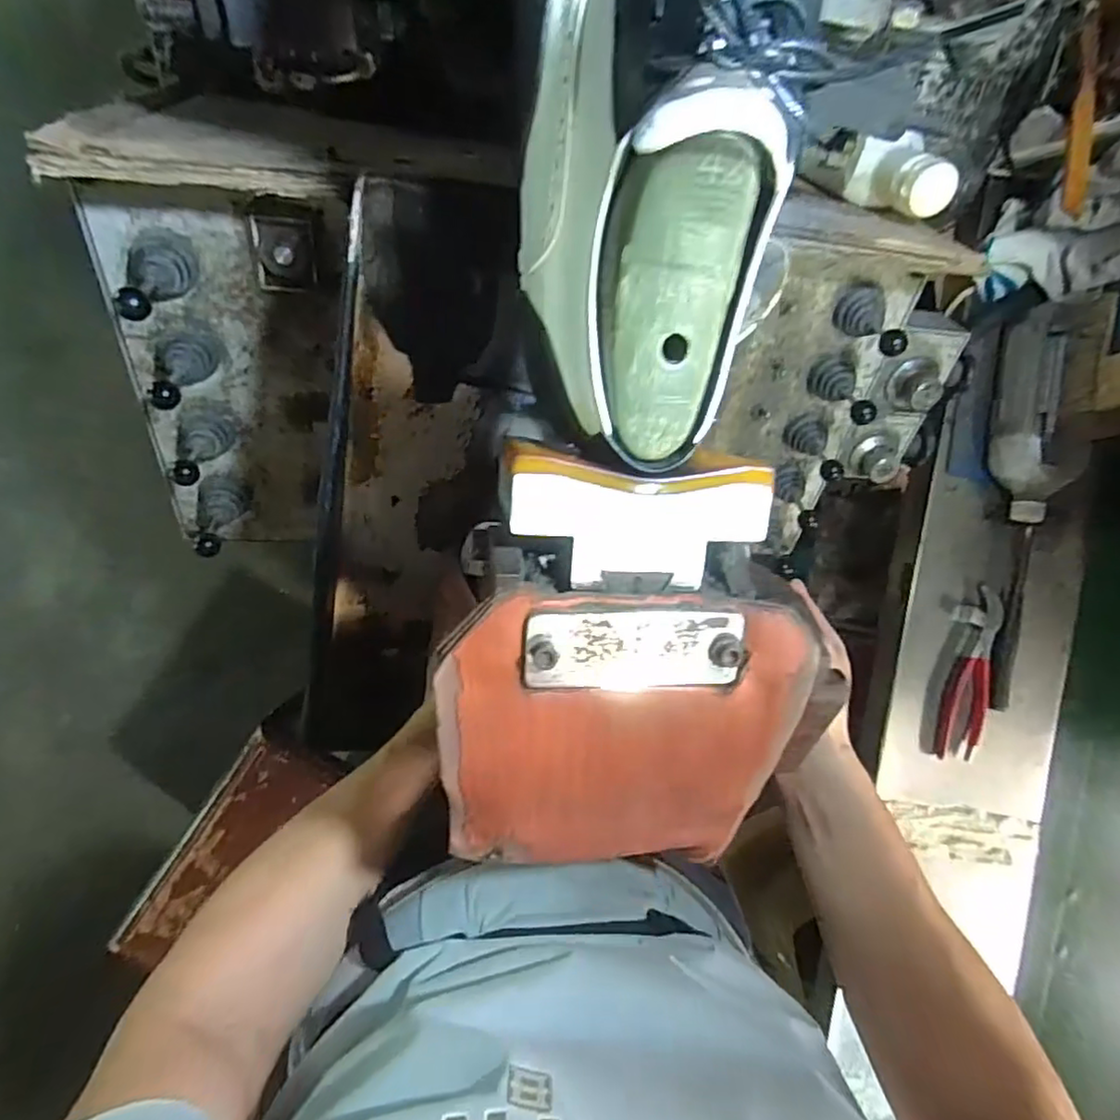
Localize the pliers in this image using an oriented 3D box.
[{"bbox_3d":[0.459,0.127,0.709,0.054,0.008,0.190,9,88,-9],"label":"pliers"}]

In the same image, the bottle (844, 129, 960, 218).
[{"bbox_3d":[0.287,-0.317,0.522,0.048,0.098,0.055,-18,133,-3],"label":"bottle"}]

